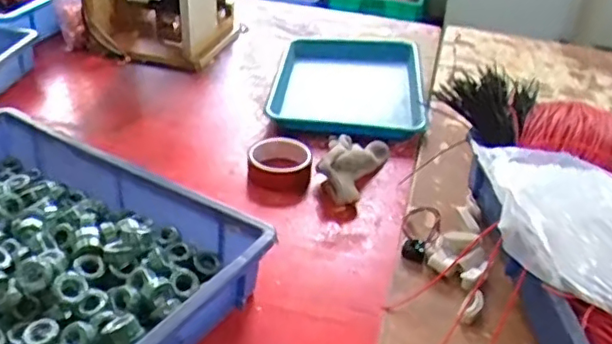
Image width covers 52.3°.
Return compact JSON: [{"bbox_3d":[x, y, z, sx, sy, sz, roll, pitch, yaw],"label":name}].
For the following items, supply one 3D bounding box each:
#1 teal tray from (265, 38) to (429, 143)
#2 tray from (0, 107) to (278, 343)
[{"bbox_3d":[0.075,-0.158,1.072,0.250,0.043,0.357,6,33,4],"label":"teal tray"},{"bbox_3d":[-0.288,0.081,0.636,0.431,0.077,0.280,21,37,24],"label":"tray"}]

